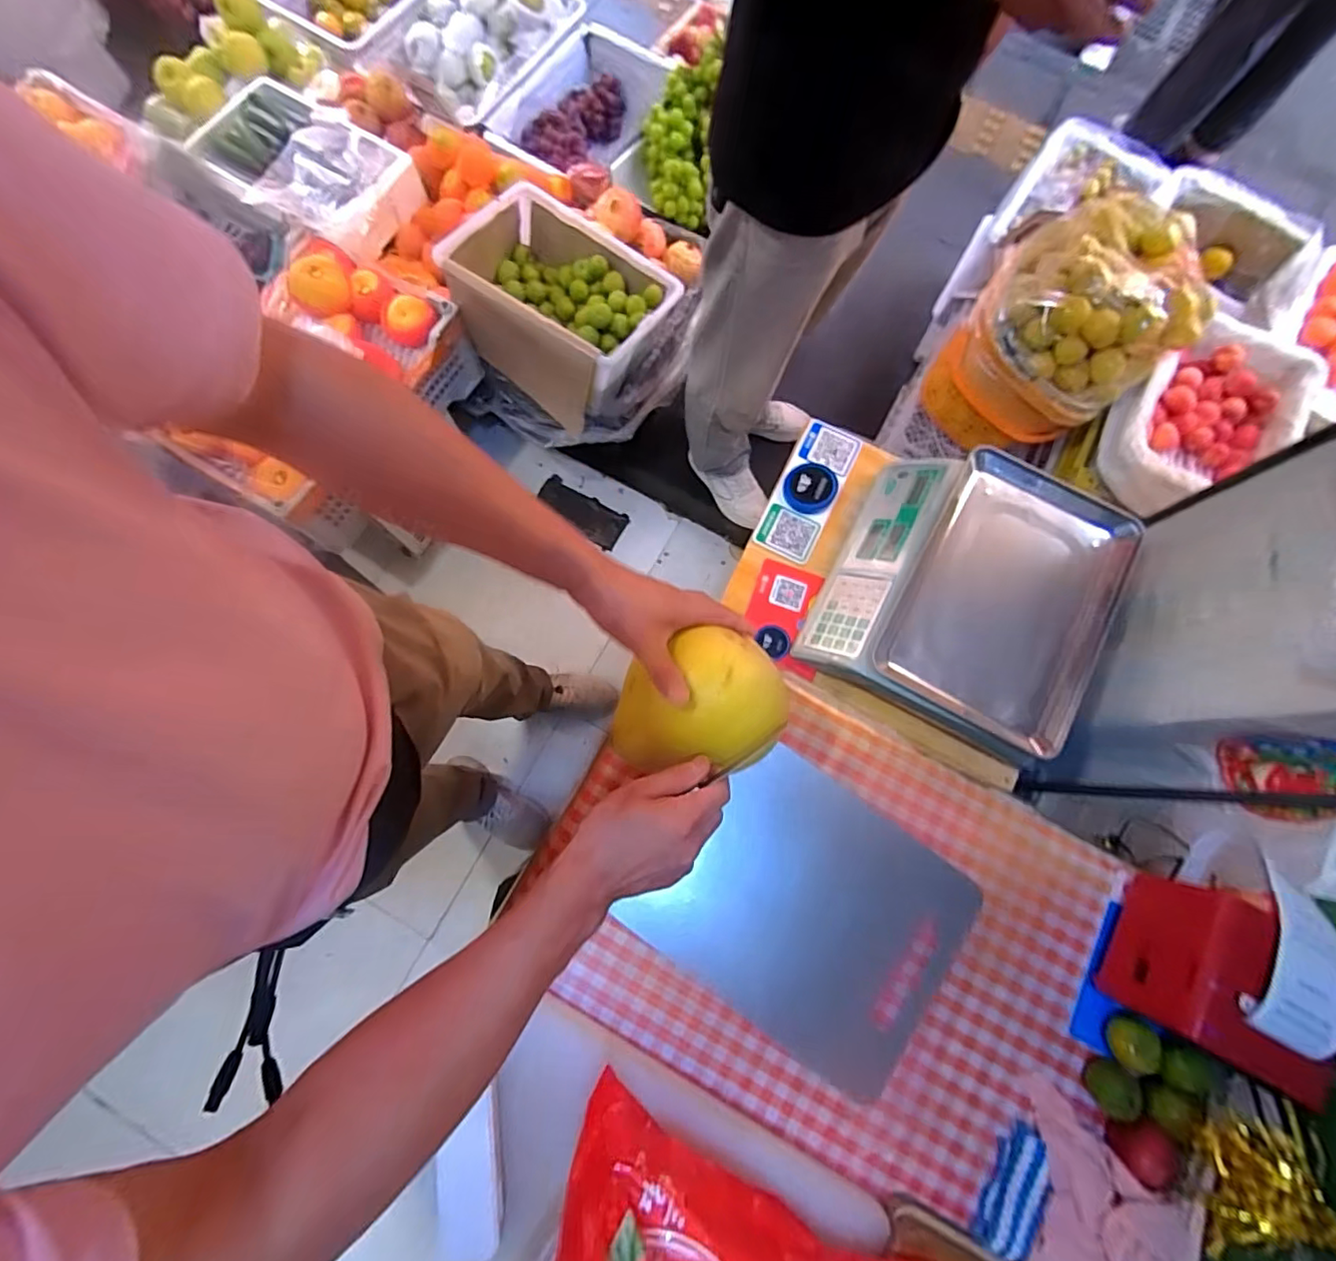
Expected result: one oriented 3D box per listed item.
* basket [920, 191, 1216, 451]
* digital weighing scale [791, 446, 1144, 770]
[{"bbox_3d":[0.710,-0.540,1.055,0.294,0.341,0.280,0,77,-2],"label":"basket"},{"bbox_3d":[0.384,-0.048,0.748,0.315,0.109,0.337,27,77,5],"label":"digital weighing scale"}]

